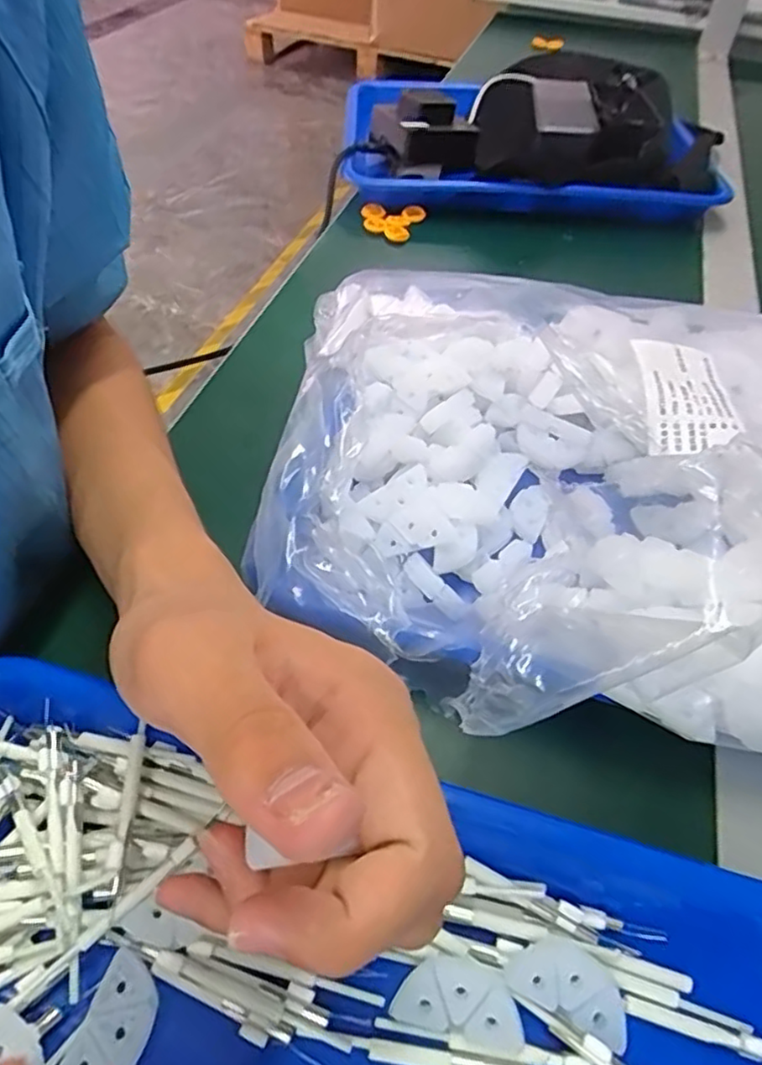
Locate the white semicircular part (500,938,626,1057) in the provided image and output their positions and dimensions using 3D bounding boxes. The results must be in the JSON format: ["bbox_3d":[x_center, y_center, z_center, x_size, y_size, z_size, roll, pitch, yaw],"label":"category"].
[{"bbox_3d":[0.058,0.140,0.203,0.037,0.005,0.020,24,53,15],"label":"white semicircular part"}]

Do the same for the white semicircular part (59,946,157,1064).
[{"bbox_3d":[-0.079,0.148,0.193,0.020,0.004,0.038,16,51,9],"label":"white semicircular part"}]

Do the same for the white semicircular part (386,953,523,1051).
[{"bbox_3d":[0.024,0.142,0.200,0.038,0.006,0.020,12,51,5],"label":"white semicircular part"}]

